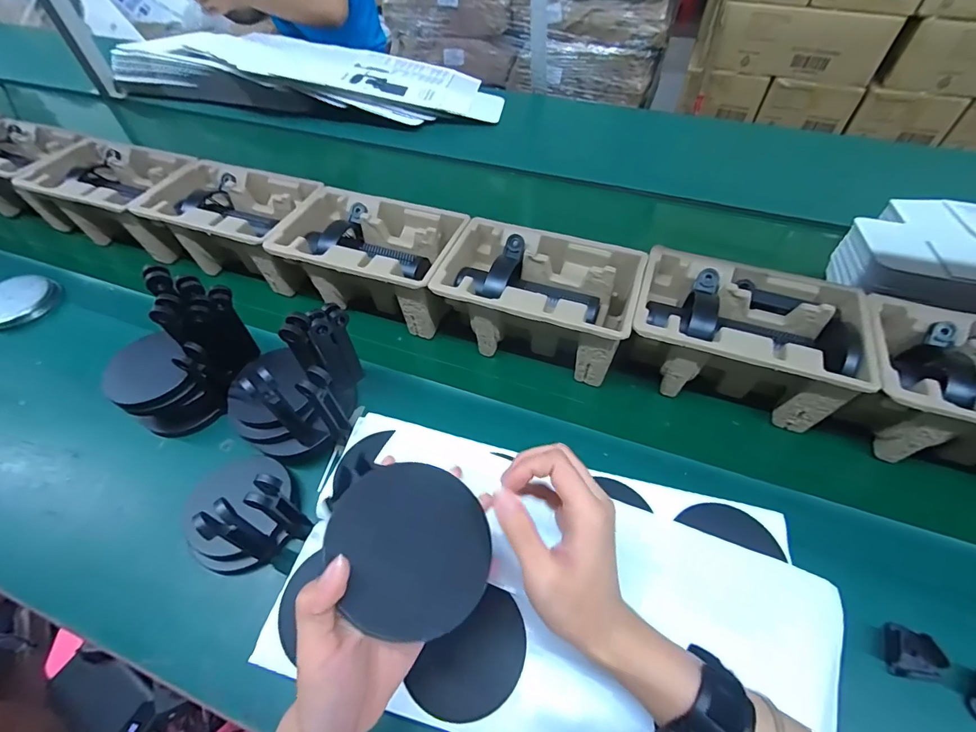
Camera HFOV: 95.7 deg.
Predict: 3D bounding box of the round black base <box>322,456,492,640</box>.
[{"bbox_3d":[-0.045,0.107,0.262,0.094,0.009,0.090,6,69,-16],"label":"round black base"}]

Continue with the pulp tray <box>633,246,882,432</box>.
[{"bbox_3d":[0.277,-0.035,0.503,0.226,0.095,0.147,16,55,12],"label":"pulp tray"}]

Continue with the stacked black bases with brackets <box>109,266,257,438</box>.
[{"bbox_3d":[-0.335,-0.007,0.469,0.138,0.157,0.086,-14,54,-10],"label":"stacked black bases with brackets"}]

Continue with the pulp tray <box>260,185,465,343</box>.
[{"bbox_3d":[-0.151,-0.141,0.595,0.226,0.098,0.144,16,55,12],"label":"pulp tray"}]

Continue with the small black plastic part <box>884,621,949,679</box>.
[{"bbox_3d":[0.343,0.233,0.355,0.040,0.016,0.036,15,55,12],"label":"small black plastic part"}]

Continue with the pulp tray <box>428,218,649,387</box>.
[{"bbox_3d":[0.061,-0.082,0.543,0.219,0.098,0.143,16,55,13],"label":"pulp tray"}]

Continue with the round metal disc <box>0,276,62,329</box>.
[{"bbox_3d":[-0.670,-0.093,0.624,0.097,0.019,0.097,0,53,1],"label":"round metal disc"}]

